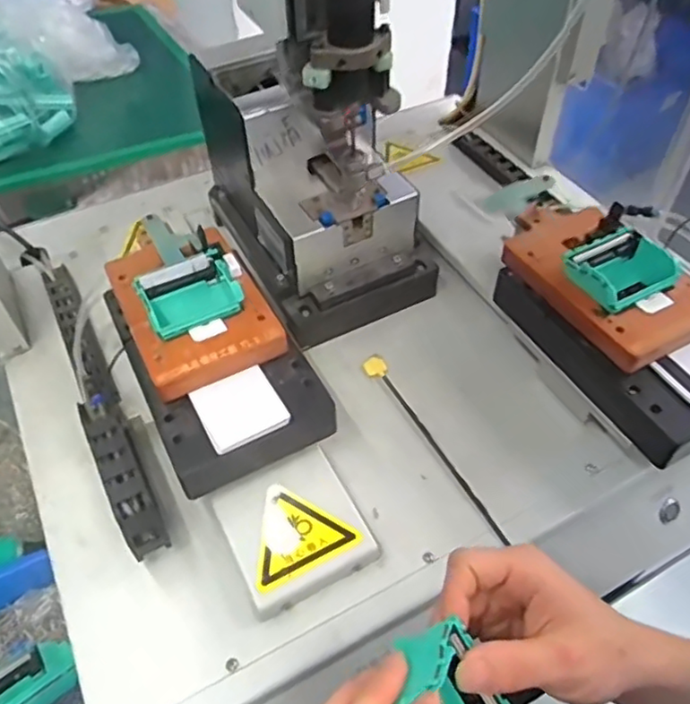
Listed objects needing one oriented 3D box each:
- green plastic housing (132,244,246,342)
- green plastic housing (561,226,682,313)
[{"bbox_3d":[-0.118,-0.043,0.488,0.072,0.030,0.067,-24,53,-18],"label":"green plastic housing"},{"bbox_3d":[0.212,-0.056,0.497,0.069,0.048,0.061,-25,54,-19],"label":"green plastic housing"}]

